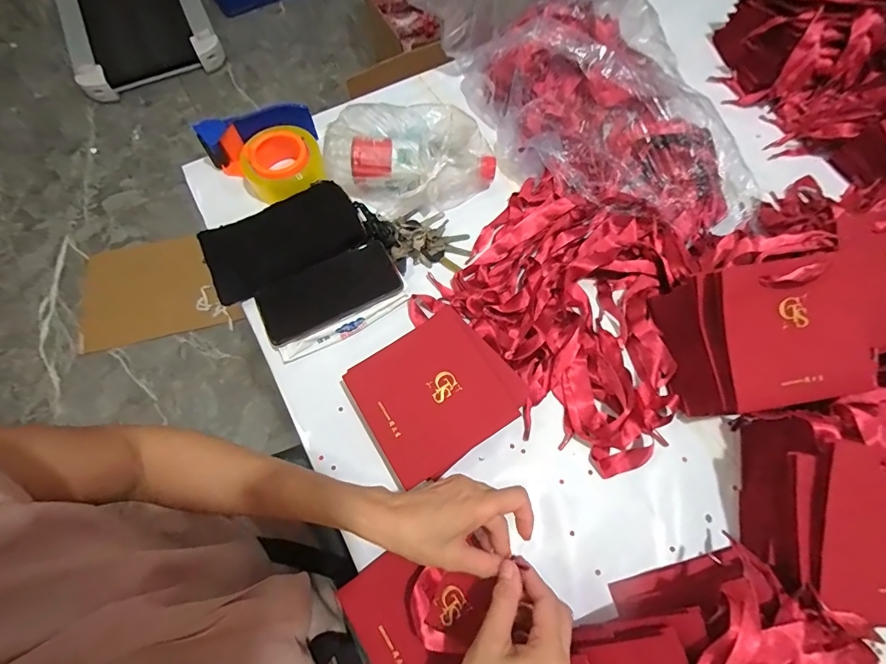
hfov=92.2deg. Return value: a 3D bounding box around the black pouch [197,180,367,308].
[{"bbox_3d":[-0.205,-0.120,0.542,0.191,0.024,0.113,-25,70,-10],"label":"black pouch"}]

